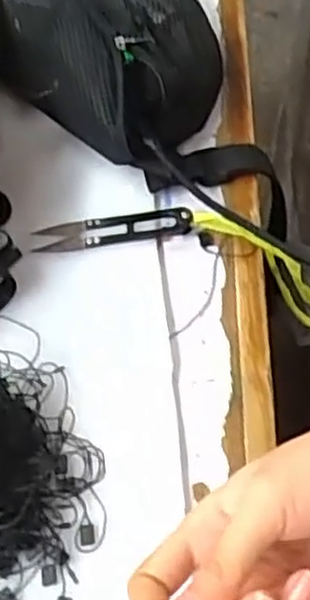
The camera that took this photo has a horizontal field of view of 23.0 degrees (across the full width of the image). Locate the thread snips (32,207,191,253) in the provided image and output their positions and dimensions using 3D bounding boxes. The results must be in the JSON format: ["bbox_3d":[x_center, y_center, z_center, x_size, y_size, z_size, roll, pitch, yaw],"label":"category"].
[{"bbox_3d":[-0.027,-0.046,0.483,0.099,0.014,0.023,-5,58,0],"label":"thread snips"}]

